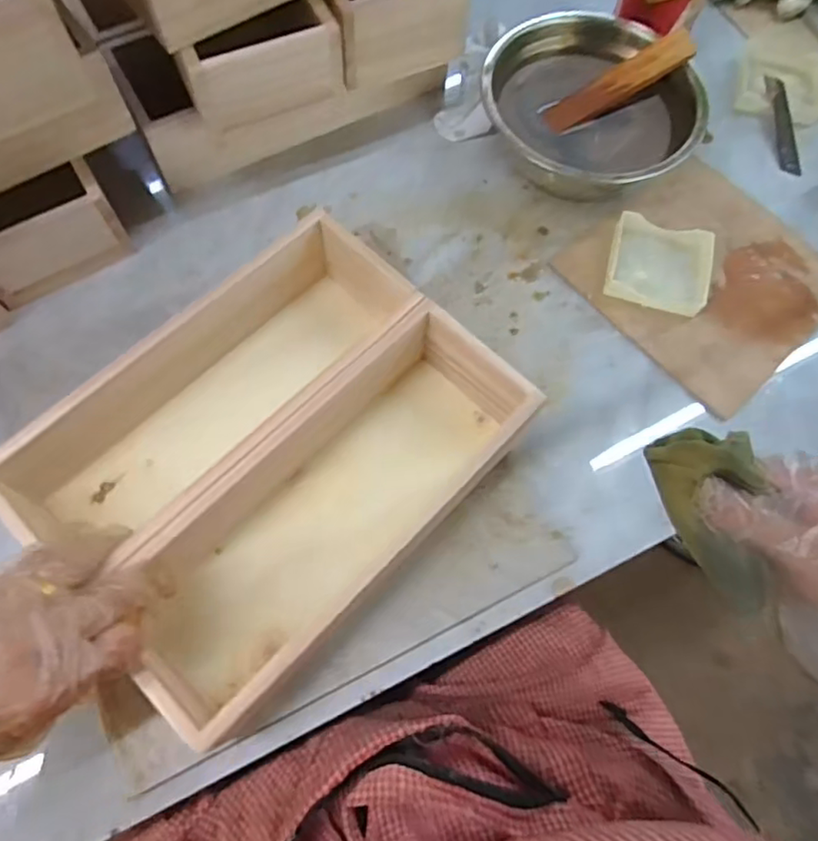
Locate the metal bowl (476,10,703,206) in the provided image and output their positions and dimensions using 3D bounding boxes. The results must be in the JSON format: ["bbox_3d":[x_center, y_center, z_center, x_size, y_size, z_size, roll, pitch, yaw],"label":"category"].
[{"bbox_3d":[0.146,-0.249,0.505,0.168,0.062,0.162,1,69,-1],"label":"metal bowl"}]

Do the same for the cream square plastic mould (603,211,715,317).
[{"bbox_3d":[0.196,-0.120,0.480,0.077,0.020,0.072,12,69,3],"label":"cream square plastic mould"}]

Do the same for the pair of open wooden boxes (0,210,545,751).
[{"bbox_3d":[-0.081,0.019,0.386,0.262,0.075,0.201,-42,75,-16],"label":"pair of open wooden boxes"}]

